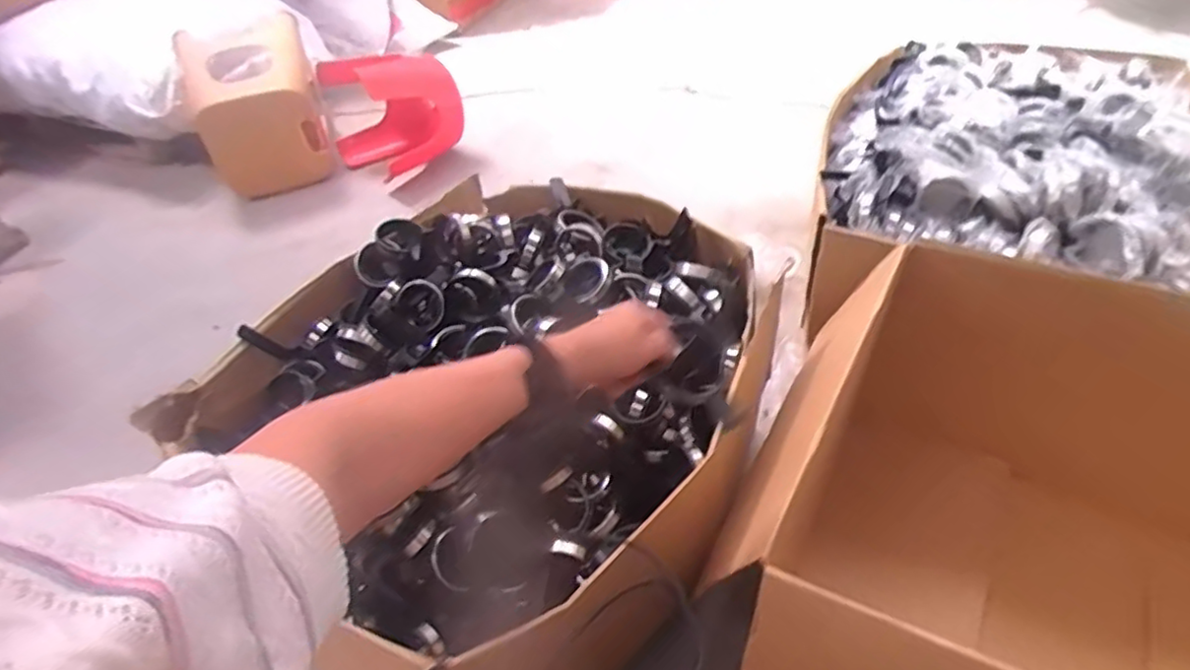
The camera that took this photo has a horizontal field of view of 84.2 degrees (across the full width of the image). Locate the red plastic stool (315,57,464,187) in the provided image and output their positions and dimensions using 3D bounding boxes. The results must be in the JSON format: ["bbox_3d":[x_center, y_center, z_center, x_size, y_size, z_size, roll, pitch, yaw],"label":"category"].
[{"bbox_3d":[-0.538,-0.599,1.796,0.356,0.269,0.249,-18,44,-11],"label":"red plastic stool"}]

